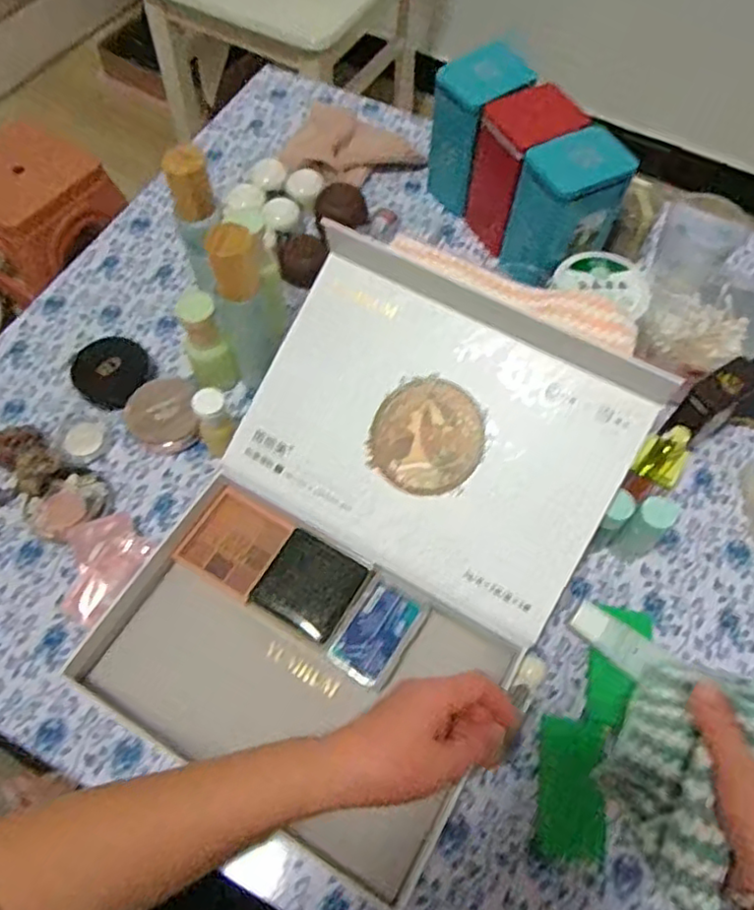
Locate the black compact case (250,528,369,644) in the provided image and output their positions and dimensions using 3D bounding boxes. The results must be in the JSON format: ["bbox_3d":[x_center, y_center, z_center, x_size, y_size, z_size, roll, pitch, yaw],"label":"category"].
[{"bbox_3d":[-0.053,0.103,0.514,0.071,0.018,0.065,29,66,13],"label":"black compact case"}]

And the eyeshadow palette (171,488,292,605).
[{"bbox_3d":[-0.115,0.071,0.527,0.070,0.007,0.071,31,83,10],"label":"eyeshadow palette"}]

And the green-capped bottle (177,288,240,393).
[{"bbox_3d":[-0.152,-0.099,0.581,0.038,0.110,0.041,0,63,-1],"label":"green-capped bottle"}]

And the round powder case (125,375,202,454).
[{"bbox_3d":[-0.194,-0.039,0.590,0.061,0.020,0.076,-12,63,-7],"label":"round powder case"}]

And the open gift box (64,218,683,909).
[{"bbox_3d":[-0.005,0.055,0.485,0.283,0.136,0.393,28,66,13],"label":"open gift box"}]

